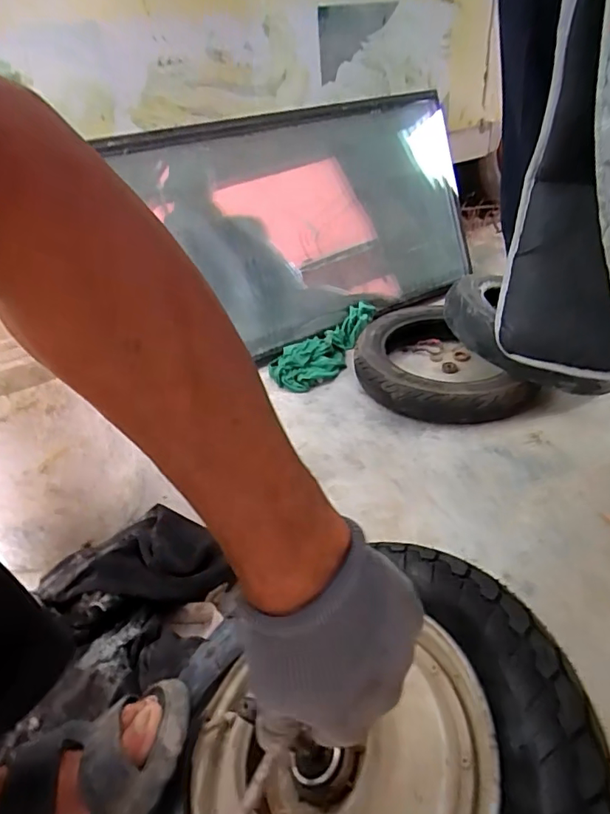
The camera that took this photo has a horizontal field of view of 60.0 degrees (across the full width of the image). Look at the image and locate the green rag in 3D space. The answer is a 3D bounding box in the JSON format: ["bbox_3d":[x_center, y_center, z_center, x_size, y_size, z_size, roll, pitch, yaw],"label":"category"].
[{"bbox_3d":[0.063,-0.135,1.157,0.328,0.050,0.109,-32,44,-33],"label":"green rag"}]

